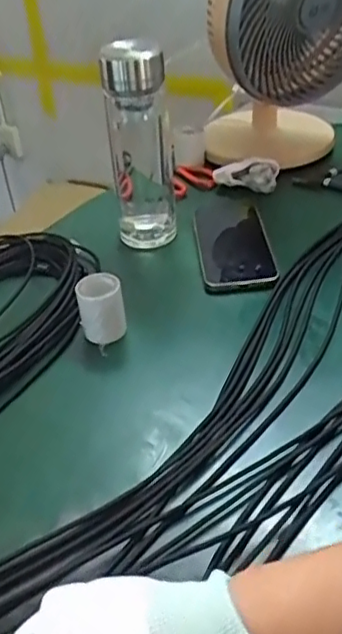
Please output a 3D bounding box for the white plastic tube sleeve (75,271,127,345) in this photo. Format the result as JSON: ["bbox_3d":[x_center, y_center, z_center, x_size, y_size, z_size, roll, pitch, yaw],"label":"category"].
[{"bbox_3d":[-0.062,-0.004,0.573,0.041,0.057,0.041,-12,34,-7],"label":"white plastic tube sleeve"}]

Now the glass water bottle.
[{"bbox_3d":[-0.034,-0.186,0.688,0.067,0.208,0.056,-7,34,0],"label":"glass water bottle"}]

